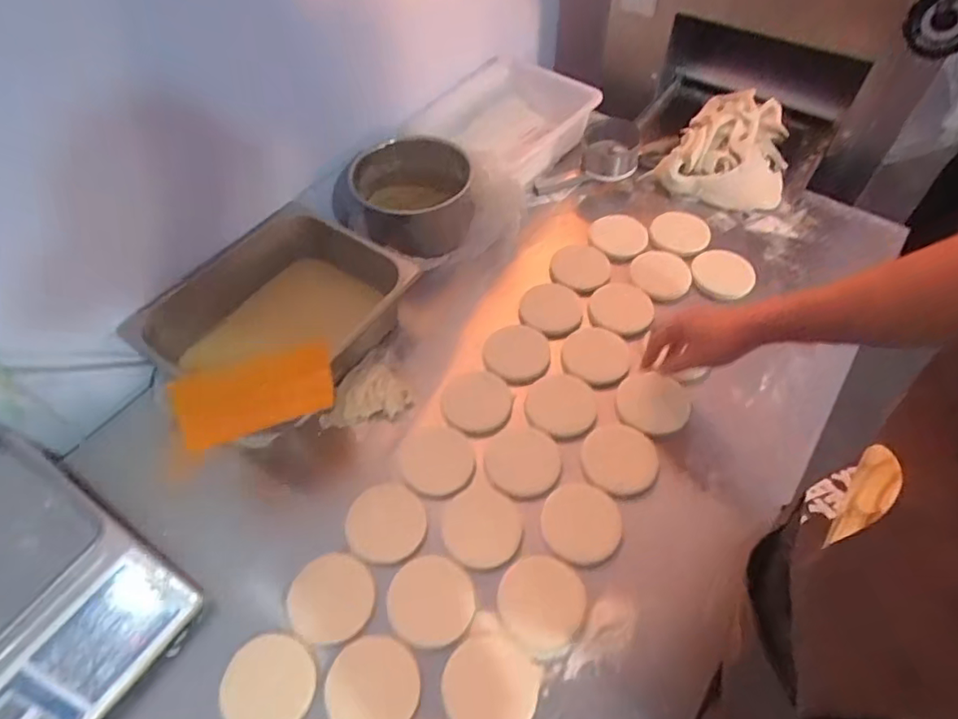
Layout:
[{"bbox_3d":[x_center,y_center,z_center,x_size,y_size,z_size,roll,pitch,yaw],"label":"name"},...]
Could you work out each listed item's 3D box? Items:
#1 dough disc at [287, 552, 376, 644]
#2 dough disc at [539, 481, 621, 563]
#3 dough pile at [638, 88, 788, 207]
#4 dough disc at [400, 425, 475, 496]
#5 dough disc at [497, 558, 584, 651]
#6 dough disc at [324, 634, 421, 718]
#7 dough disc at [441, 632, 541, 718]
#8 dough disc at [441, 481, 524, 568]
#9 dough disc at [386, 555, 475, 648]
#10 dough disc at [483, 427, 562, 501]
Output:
[{"bbox_3d":[-0.164,0.264,0.640,0.092,0.012,0.090,0,56,0],"label":"dough disc"},{"bbox_3d":[0.125,0.197,0.693,0.094,0.014,0.088,0,56,0],"label":"dough disc"},{"bbox_3d":[0.453,-0.377,1.023,0.205,0.097,0.200,26,60,17],"label":"dough pile"},{"bbox_3d":[-0.054,0.128,0.737,0.091,0.007,0.091,5,62,-9],"label":"dough disc"},{"bbox_3d":[0.070,0.274,0.650,0.095,0.005,0.099,0,56,0],"label":"dough disc"},{"bbox_3d":[-0.109,0.336,0.588,0.091,0.018,0.094,0,56,0],"label":"dough disc"},{"bbox_3d":[0.010,0.340,0.596,0.096,0.012,0.096,0,56,0],"label":"dough disc"},{"bbox_3d":[0.003,0.203,0.698,0.094,0.004,0.097,0,56,0],"label":"dough disc"},{"bbox_3d":[-0.054,0.269,0.643,0.093,0.014,0.093,0,56,0],"label":"dough disc"},{"bbox_3d":[0.056,0.132,0.742,0.095,0.005,0.096,0,56,0],"label":"dough disc"}]

